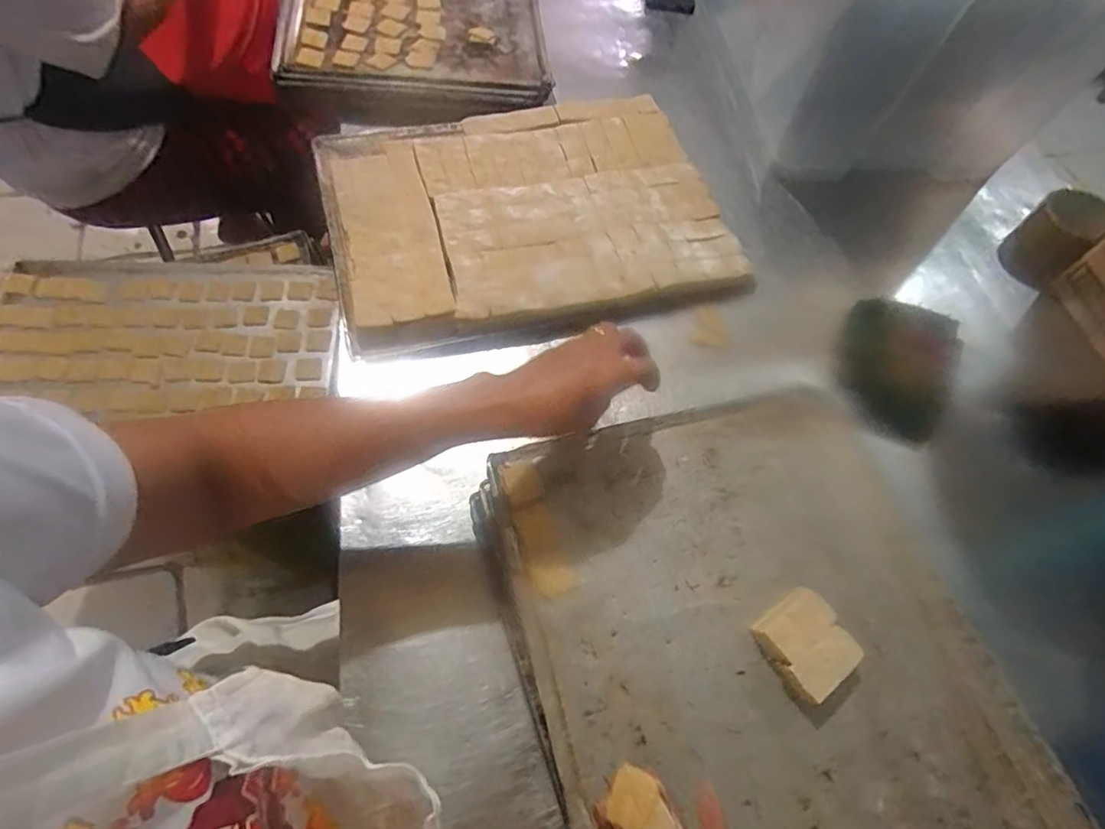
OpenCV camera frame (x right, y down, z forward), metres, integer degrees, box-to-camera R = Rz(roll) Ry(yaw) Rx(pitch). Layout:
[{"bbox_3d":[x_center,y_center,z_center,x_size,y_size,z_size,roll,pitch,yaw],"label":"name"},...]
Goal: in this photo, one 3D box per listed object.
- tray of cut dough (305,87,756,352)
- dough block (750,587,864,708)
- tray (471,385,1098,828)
[{"bbox_3d":[-0.031,-0.238,0.661,0.441,0.036,0.332,-14,64,-12],"label":"tray of cut dough"},{"bbox_3d":[0.194,0.177,0.437,0.063,0.026,0.064,-30,69,-19],"label":"dough block"},{"bbox_3d":[0.168,0.209,0.432,0.350,0.041,0.469,-14,66,-10],"label":"tray"}]

